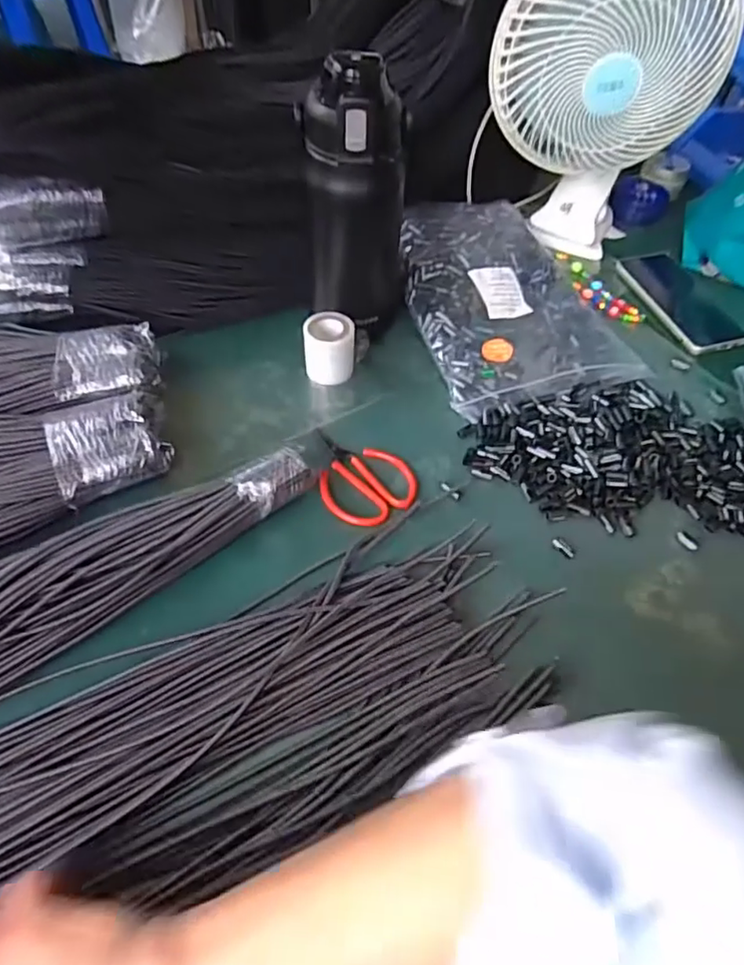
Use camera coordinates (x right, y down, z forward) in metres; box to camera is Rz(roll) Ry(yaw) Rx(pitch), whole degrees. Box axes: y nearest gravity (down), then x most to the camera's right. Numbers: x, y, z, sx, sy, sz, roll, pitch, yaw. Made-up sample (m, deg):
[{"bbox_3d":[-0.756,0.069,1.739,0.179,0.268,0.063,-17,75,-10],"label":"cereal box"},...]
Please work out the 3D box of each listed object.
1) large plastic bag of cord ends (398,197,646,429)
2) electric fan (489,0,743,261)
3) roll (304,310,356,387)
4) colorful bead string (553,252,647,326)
[{"bbox_3d":[0.145,-0.204,0.614,0.205,0.051,0.270,-11,55,-11],"label":"large plastic bag of cord ends"},{"bbox_3d":[0.233,-0.388,0.599,0.206,0.296,0.166,22,55,13],"label":"electric fan"},{"bbox_3d":[-0.041,-0.128,0.555,0.049,0.054,0.046,0,54,-3],"label":"roll"},{"bbox_3d":[0.257,-0.225,0.667,0.046,0.015,0.129,-25,59,-20],"label":"colorful bead string"}]

